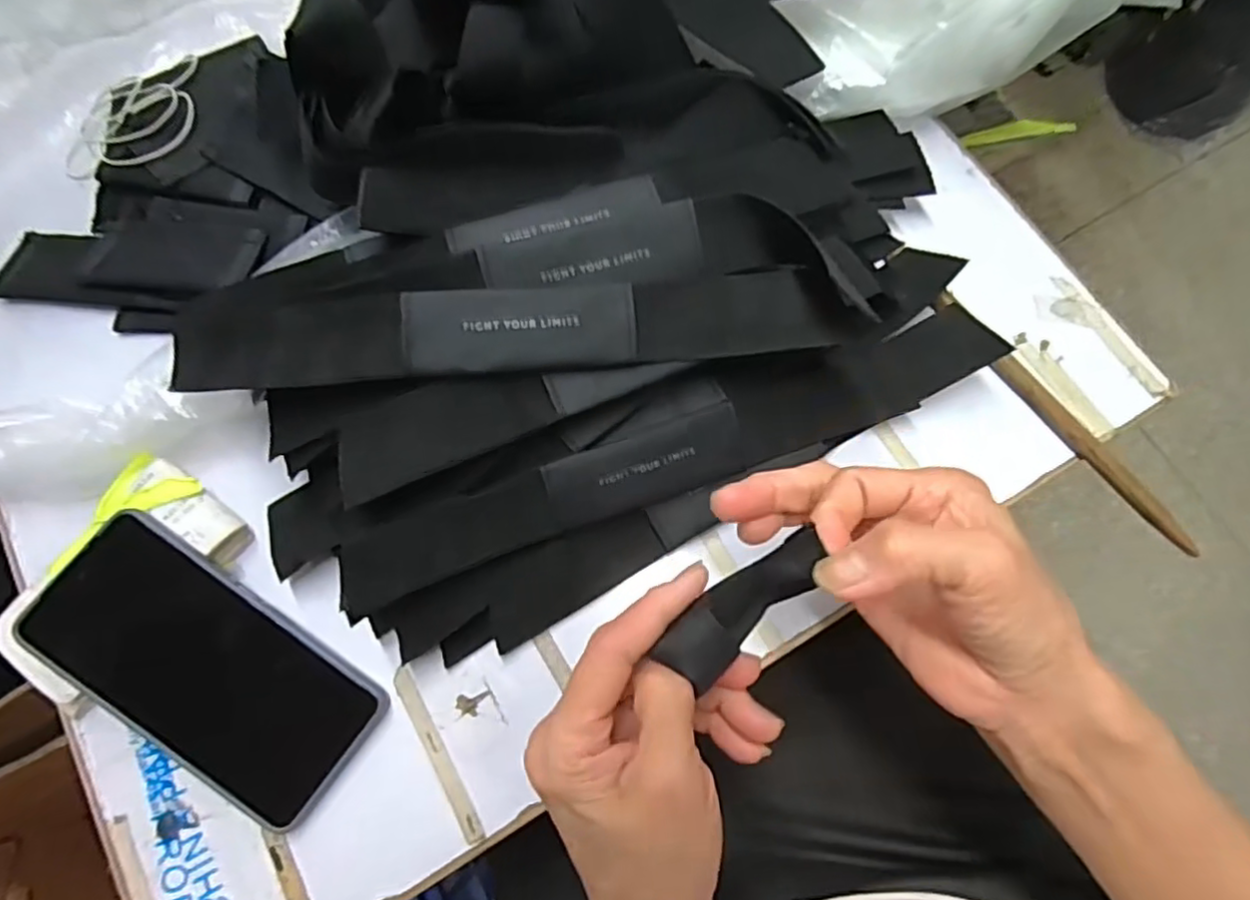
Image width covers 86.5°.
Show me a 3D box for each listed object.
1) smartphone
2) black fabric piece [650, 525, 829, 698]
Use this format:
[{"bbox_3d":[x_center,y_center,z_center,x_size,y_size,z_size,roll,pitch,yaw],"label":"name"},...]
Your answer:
[{"bbox_3d":[-0.209,0.110,0.331,0.166,0.011,0.082,37,81,-1],"label":"smartphone"},{"bbox_3d":[0.043,0.056,0.240,0.066,0.018,0.022,-39,77,-6],"label":"black fabric piece"}]

